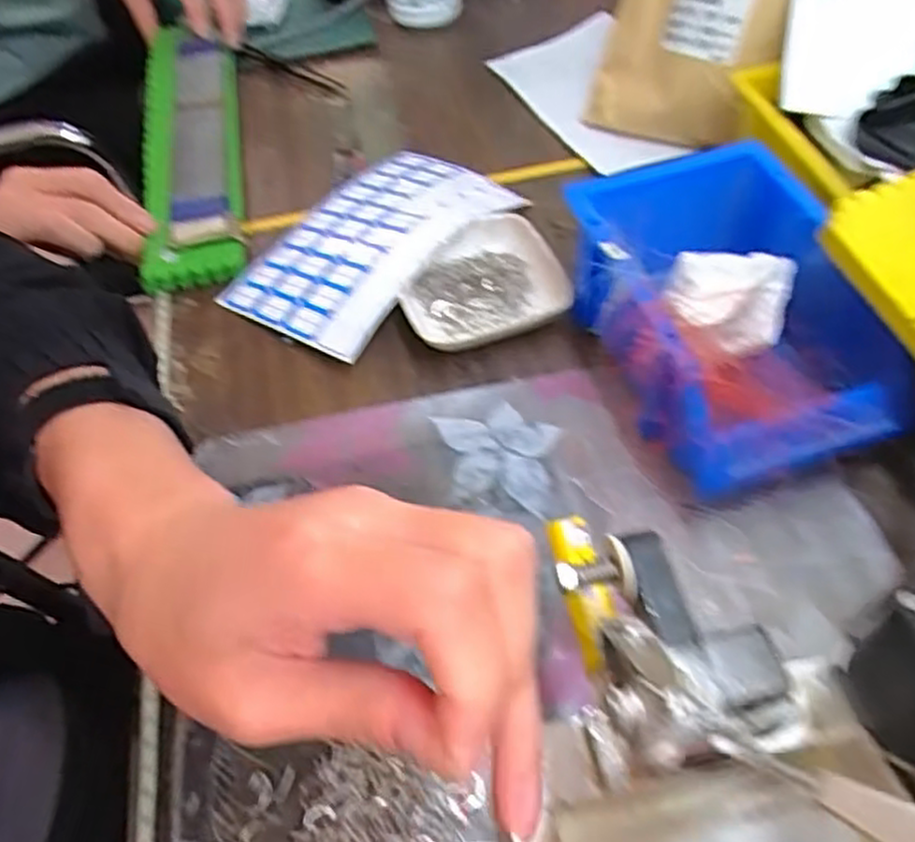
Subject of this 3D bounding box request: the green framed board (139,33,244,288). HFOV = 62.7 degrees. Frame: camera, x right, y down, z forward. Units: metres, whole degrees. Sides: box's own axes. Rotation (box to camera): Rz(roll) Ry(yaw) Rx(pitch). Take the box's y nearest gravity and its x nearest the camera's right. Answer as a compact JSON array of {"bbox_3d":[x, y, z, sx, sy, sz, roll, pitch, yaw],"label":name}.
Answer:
[{"bbox_3d":[-0.213,-0.223,0.596,0.076,0.039,0.338,-12,53,-4],"label":"green framed board"}]

